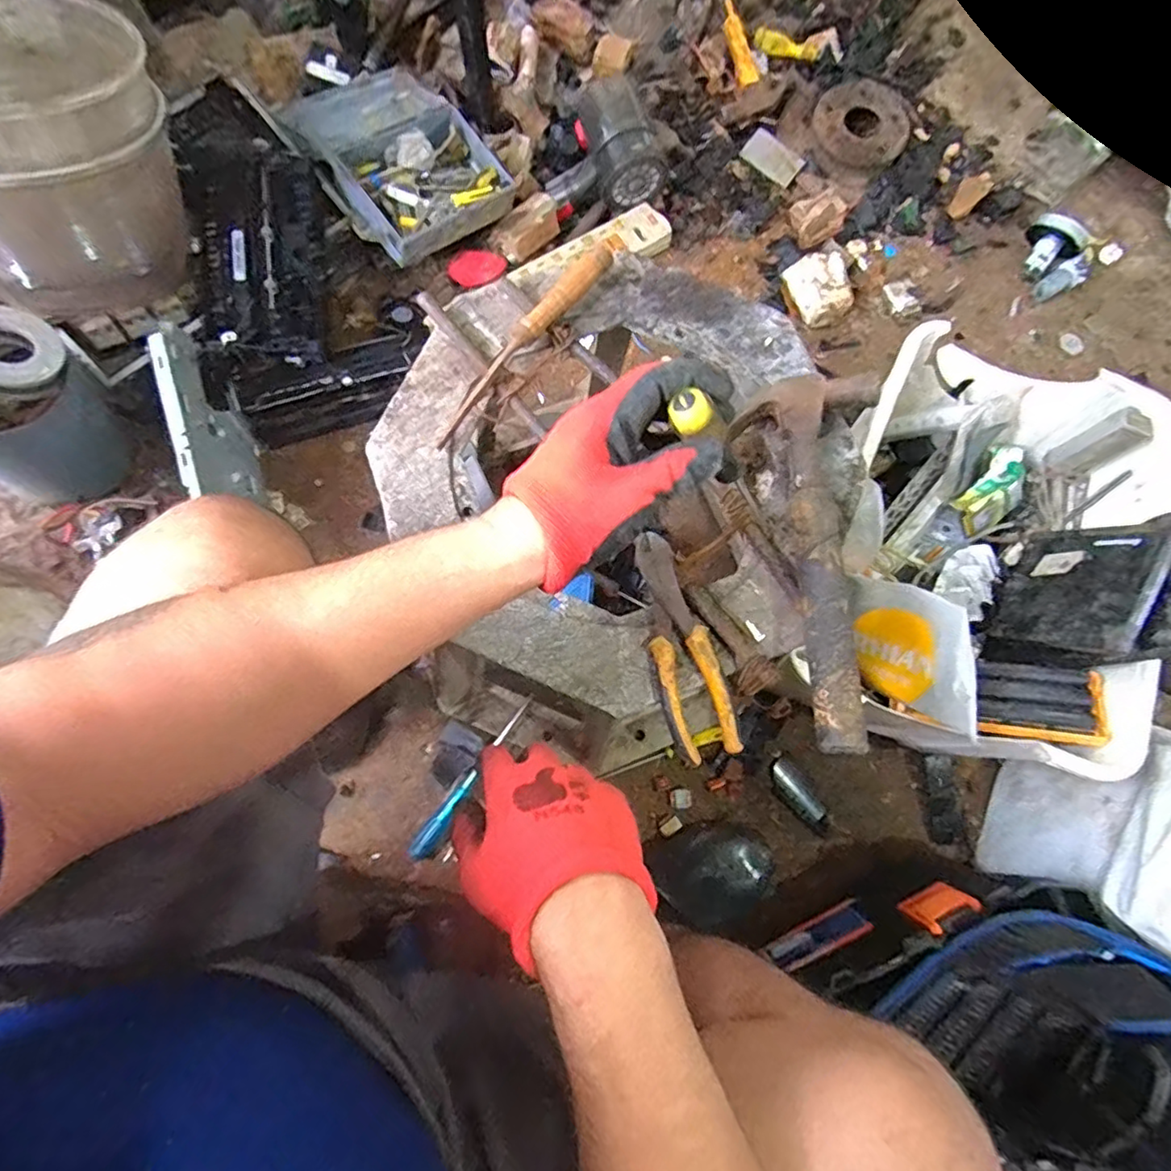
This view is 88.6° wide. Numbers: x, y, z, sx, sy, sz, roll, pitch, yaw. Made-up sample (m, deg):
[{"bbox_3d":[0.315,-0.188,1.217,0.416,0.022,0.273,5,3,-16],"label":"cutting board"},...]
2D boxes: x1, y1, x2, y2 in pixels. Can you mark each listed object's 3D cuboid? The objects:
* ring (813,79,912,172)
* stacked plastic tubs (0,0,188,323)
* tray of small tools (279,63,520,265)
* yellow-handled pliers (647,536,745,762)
[{"bbox_3d":[0.458,-0.764,0.995,0.151,0.040,0.170,22,77,4],"label":"ring"},{"bbox_3d":[-0.648,-0.517,0.695,0.292,0.241,0.292,5,68,-13],"label":"stacked plastic tubs"},{"bbox_3d":[-0.280,-0.642,0.901,0.239,0.090,0.319,-39,80,-10],"label":"tray of small tools"},{"bbox_3d":[0.072,0.045,0.461,0.048,0.018,0.172,-14,77,-5],"label":"yellow-handled pliers"}]

